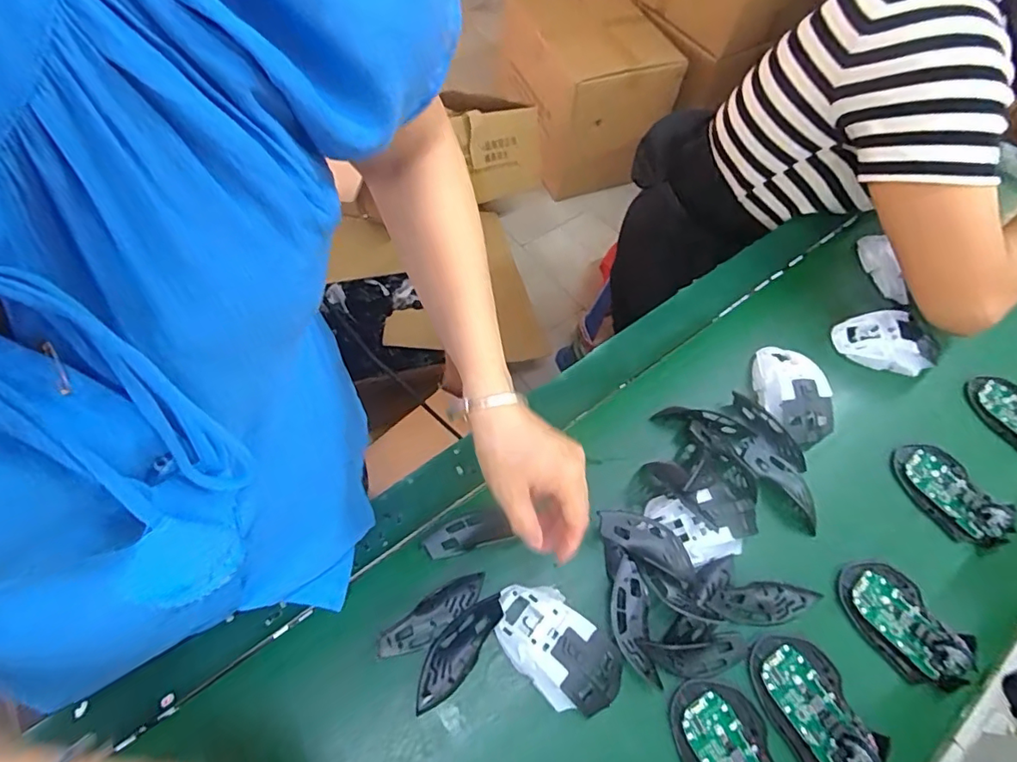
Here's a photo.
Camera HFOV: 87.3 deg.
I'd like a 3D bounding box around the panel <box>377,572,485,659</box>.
[{"bbox_3d":[-0.063,0.199,0.451,0.098,0.010,0.029,-34,88,-21],"label":"panel"}]

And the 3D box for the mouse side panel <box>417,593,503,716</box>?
[{"bbox_3d":[-0.042,0.221,0.439,0.036,0.020,0.098,35,62,16],"label":"mouse side panel"}]

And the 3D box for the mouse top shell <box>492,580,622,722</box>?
[{"bbox_3d":[0.038,0.220,0.442,0.069,0.044,0.115,-40,69,-23],"label":"mouse top shell"}]

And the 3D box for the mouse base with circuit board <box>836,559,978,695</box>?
[{"bbox_3d":[0.351,0.215,0.472,0.069,0.020,0.113,-27,64,-19],"label":"mouse base with circuit board"}]

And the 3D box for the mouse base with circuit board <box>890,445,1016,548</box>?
[{"bbox_3d":[0.445,0.113,0.536,0.062,0.027,0.111,-18,62,-15],"label":"mouse base with circuit board"}]

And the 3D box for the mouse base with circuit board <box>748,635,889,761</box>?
[{"bbox_3d":[0.251,0.268,0.436,0.072,0.020,0.113,-19,62,-16],"label":"mouse base with circuit board"}]

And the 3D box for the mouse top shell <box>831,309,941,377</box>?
[{"bbox_3d":[0.439,-0.046,0.616,0.107,0.034,0.067,4,58,-2],"label":"mouse top shell"}]

